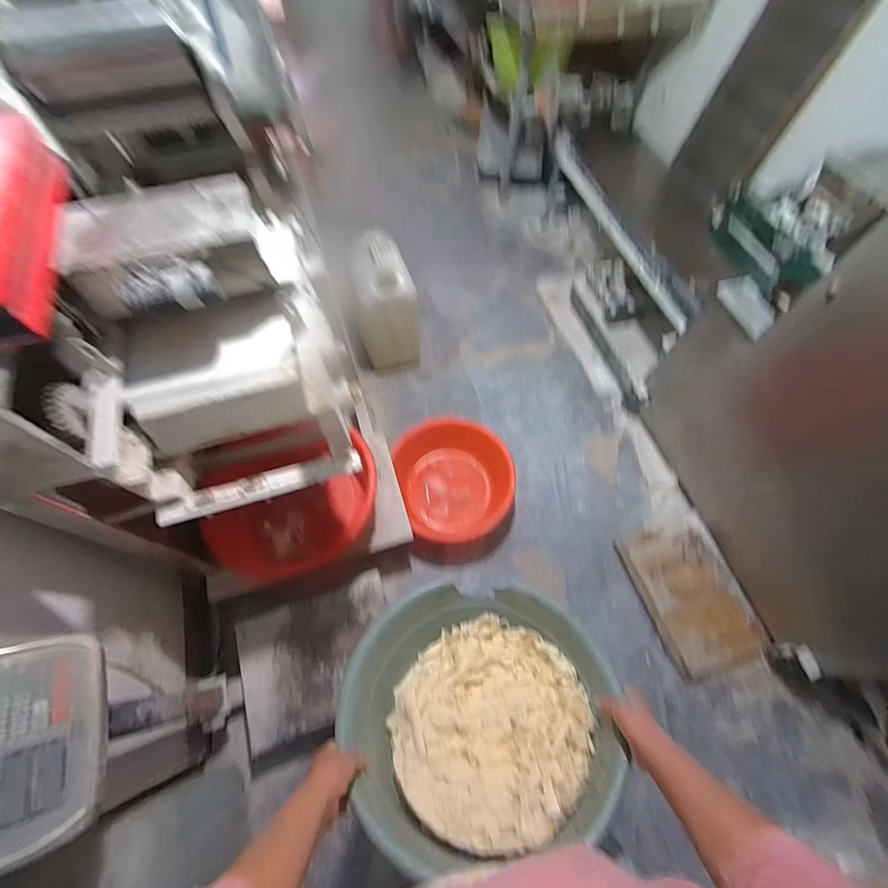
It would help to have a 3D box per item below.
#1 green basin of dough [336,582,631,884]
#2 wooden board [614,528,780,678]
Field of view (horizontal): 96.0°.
[{"bbox_3d":[0.064,0.445,0.687,0.430,0.170,0.400,-9,28,5],"label":"green basin of dough"},{"bbox_3d":[0.817,0.502,1.319,0.320,0.031,0.446,-16,65,-11],"label":"wooden board"}]

